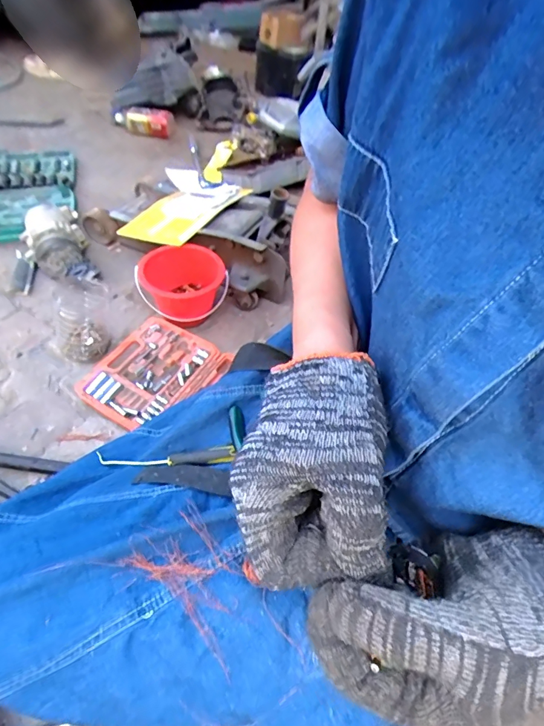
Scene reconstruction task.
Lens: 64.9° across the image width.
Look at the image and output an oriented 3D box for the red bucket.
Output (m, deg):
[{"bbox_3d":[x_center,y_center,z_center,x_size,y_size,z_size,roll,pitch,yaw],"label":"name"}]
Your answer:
[{"bbox_3d":[-0.203,-0.178,0.967,0.184,0.141,0.184,2,50,-3],"label":"red bucket"}]

